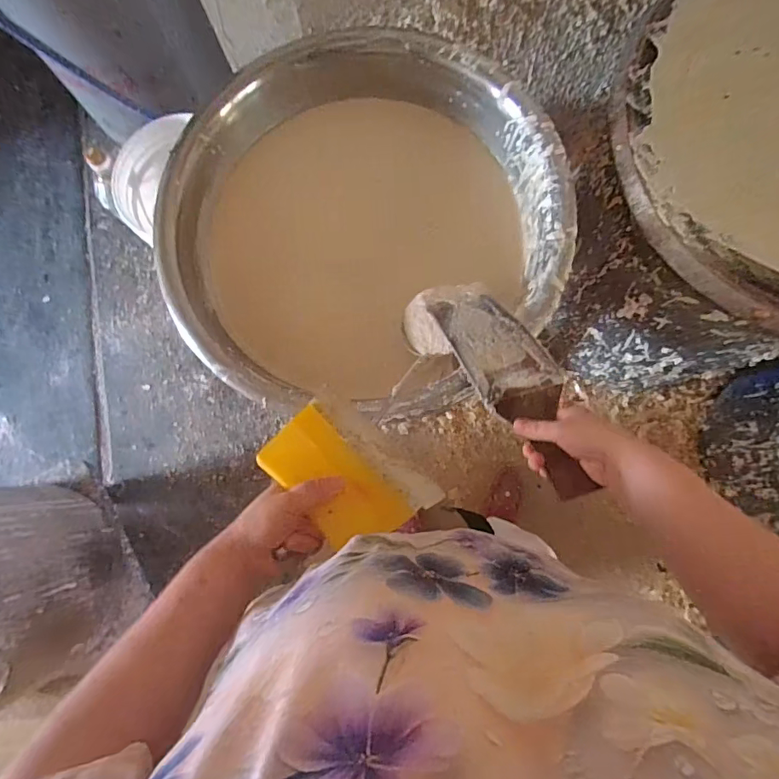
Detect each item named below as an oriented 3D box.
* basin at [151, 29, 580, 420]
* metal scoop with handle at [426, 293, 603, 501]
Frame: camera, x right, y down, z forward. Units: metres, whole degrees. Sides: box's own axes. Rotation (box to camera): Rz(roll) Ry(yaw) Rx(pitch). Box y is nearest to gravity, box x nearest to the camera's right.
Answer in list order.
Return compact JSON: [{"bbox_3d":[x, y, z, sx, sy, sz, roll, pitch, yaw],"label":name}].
[{"bbox_3d":[-0.038,-0.247,0.776,0.571,0.229,0.508,-18,81,0],"label":"basin"},{"bbox_3d":[0.144,-0.022,0.574,0.098,0.037,0.313,-24,58,-1],"label":"metal scoop with handle"}]

